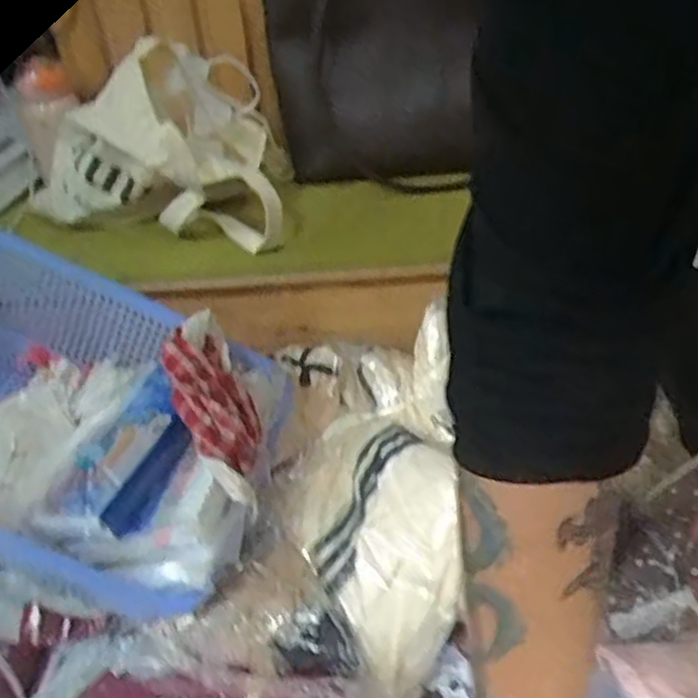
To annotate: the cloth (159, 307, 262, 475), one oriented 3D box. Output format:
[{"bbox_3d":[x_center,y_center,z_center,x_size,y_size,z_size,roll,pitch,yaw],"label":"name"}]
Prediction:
[{"bbox_3d":[-0.127,0.039,0.663,0.071,0.076,0.153,-14,37,-12],"label":"cloth"}]

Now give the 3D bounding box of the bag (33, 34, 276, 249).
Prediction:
[{"bbox_3d":[-0.212,-0.208,0.778,0.264,0.196,0.178,-8,36,-4],"label":"bag"}]

